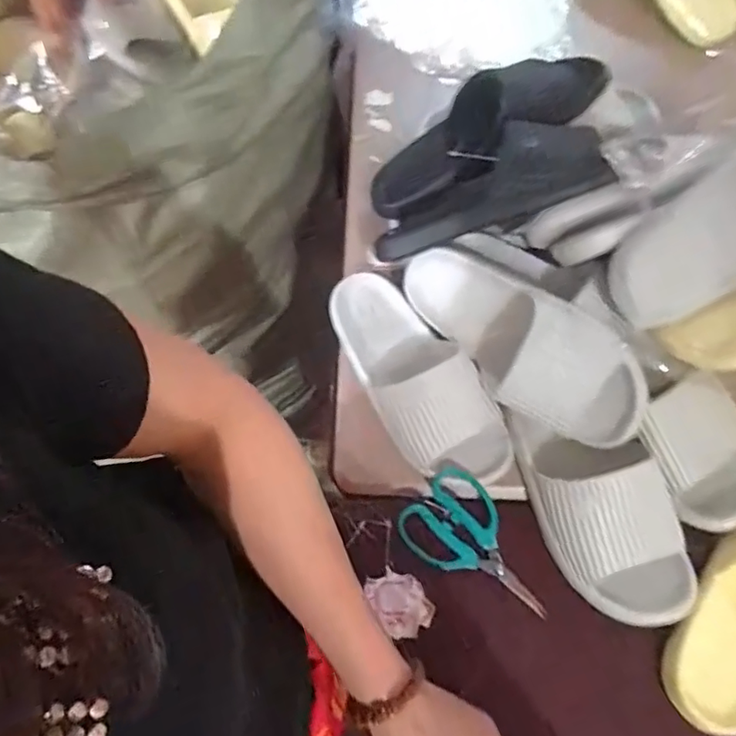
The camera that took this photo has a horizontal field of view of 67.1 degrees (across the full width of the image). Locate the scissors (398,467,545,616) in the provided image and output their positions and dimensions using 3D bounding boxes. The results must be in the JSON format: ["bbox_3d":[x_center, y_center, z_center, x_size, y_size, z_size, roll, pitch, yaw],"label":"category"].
[{"bbox_3d":[0.105,0.170,0.520,0.147,0.009,0.089,43,77,13],"label":"scissors"}]

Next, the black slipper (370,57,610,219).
[{"bbox_3d":[0.116,-0.255,0.577,0.265,0.068,0.085,-30,72,12],"label":"black slipper"}]

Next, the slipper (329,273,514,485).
[{"bbox_3d":[0.045,0.005,0.551,0.096,0.056,0.245,-33,74,-10],"label":"slipper"}]

